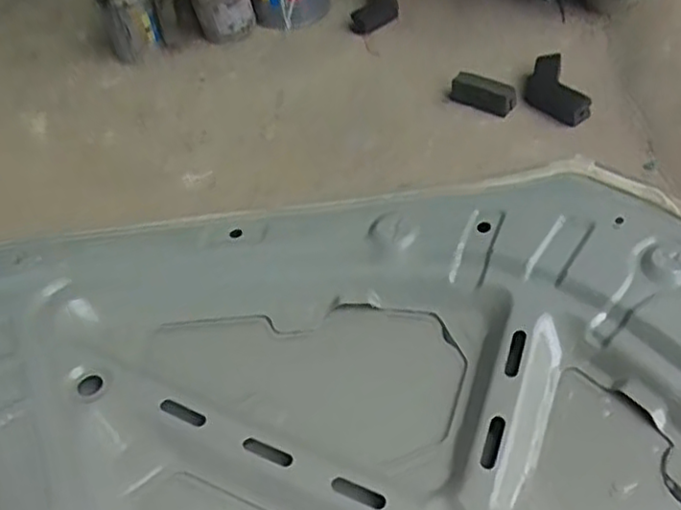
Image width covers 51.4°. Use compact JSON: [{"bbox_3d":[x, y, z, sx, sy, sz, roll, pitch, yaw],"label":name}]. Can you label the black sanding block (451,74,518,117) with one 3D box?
[{"bbox_3d":[0.232,-0.262,1.150,0.105,0.034,0.054,19,53,22],"label":"black sanding block"}]

